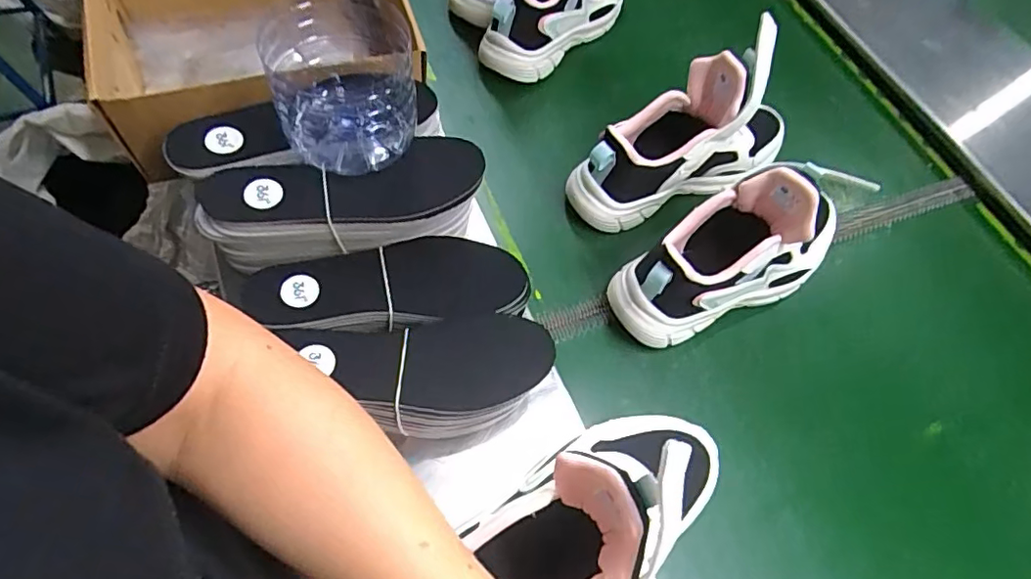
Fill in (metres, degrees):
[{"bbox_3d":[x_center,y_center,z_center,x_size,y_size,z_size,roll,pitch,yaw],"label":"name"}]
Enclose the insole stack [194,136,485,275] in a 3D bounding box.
[{"bbox_3d":[-0.128,-0.068,0.450,0.206,0.050,0.072,-14,61,-11],"label":"insole stack"}]

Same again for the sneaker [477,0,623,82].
[{"bbox_3d":[0.054,-0.334,0.642,0.096,0.140,0.207,28,62,14],"label":"sneaker"}]

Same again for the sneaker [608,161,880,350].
[{"bbox_3d":[0.195,-0.039,0.508,0.217,0.154,0.085,-24,63,-16],"label":"sneaker"}]

